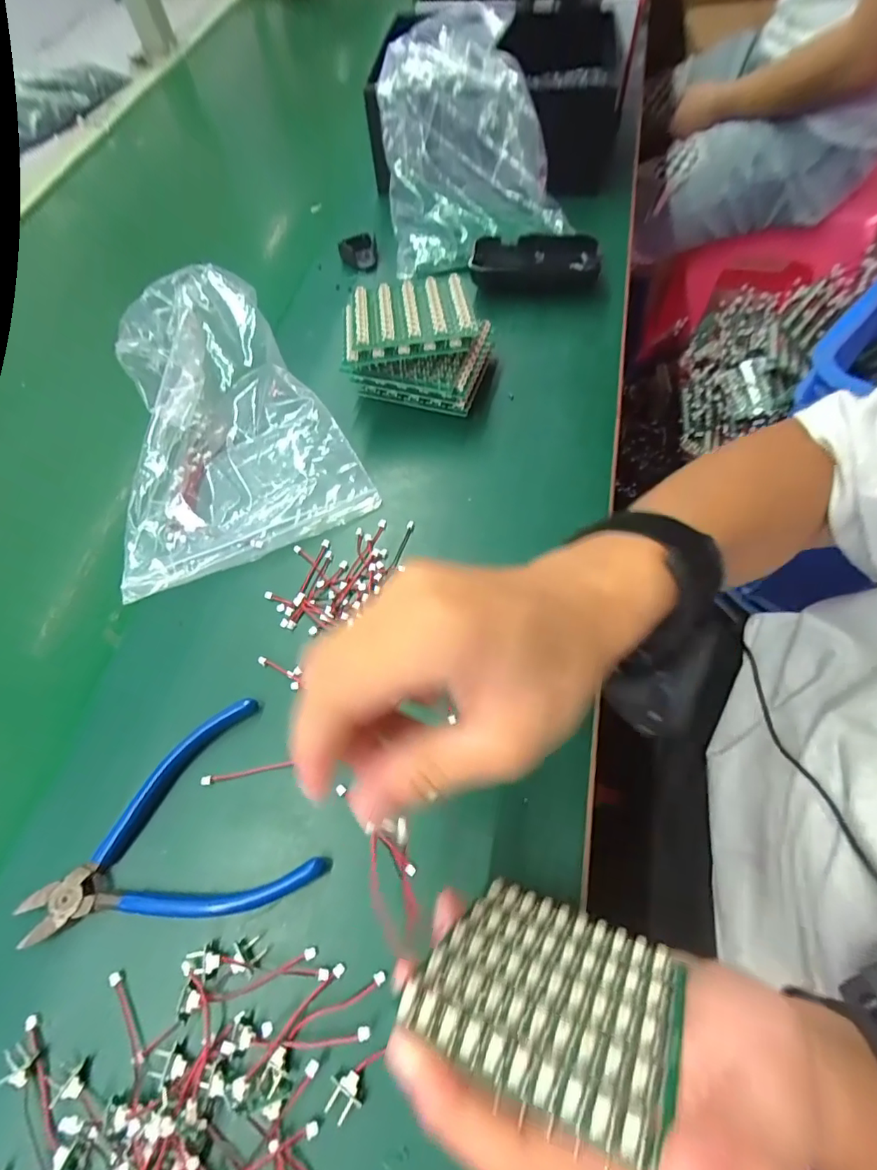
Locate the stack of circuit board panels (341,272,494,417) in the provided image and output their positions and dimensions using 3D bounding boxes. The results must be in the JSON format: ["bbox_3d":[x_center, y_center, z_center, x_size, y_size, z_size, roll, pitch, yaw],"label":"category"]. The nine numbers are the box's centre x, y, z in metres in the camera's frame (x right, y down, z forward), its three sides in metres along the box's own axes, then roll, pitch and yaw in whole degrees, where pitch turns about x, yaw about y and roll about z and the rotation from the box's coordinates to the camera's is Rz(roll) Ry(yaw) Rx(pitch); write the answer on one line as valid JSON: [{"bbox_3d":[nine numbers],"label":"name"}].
[{"bbox_3d":[-0.014,-0.183,0.389,0.107,0.060,0.095,1,63,2],"label":"stack of circuit board panels"}]

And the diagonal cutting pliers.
[{"bbox_3d":[-0.142,0.136,0.262,0.136,0.010,0.102,-29,64,-9],"label":"diagonal cutting pliers"}]

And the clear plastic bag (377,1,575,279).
[{"bbox_3d":[0.026,-0.414,0.471,0.156,0.108,0.198,-9,63,-3],"label":"clear plastic bag"}]

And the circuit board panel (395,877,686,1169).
[{"bbox_3d":[0.039,0.138,0.176,0.078,0.082,0.006,8,92,28],"label":"circuit board panel"}]

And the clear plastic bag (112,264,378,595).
[{"bbox_3d":[-0.168,-0.124,0.359,0.172,0.062,0.223,-25,64,-7],"label":"clear plastic bag"}]

